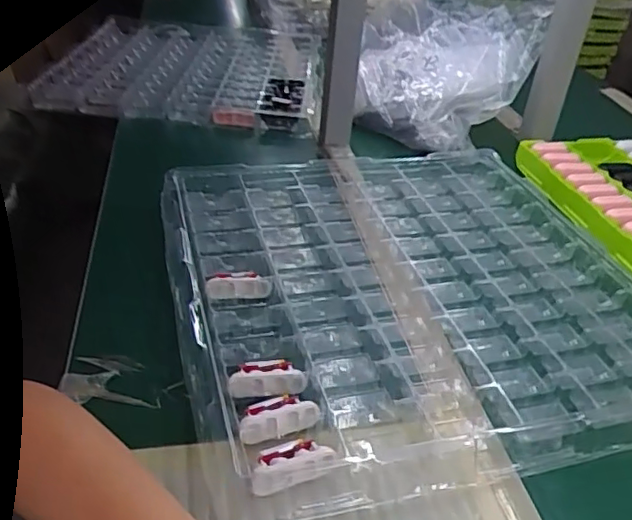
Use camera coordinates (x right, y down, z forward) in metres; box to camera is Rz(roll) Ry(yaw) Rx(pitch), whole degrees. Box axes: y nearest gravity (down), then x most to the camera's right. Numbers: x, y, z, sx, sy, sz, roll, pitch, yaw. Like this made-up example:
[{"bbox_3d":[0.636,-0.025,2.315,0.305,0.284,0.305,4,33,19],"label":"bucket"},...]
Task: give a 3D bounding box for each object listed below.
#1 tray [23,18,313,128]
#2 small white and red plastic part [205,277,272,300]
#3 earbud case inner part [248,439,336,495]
[{"bbox_3d":[-0.223,-0.359,1.101,0.447,0.040,0.465,5,35,-1],"label":"tray"},{"bbox_3d":[-0.076,0.025,0.591,0.062,0.023,0.019,-4,35,-12],"label":"small white and red plastic part"},{"bbox_3d":[-0.019,0.143,0.425,0.059,0.014,0.027,-13,38,-23],"label":"earbud case inner part"}]

